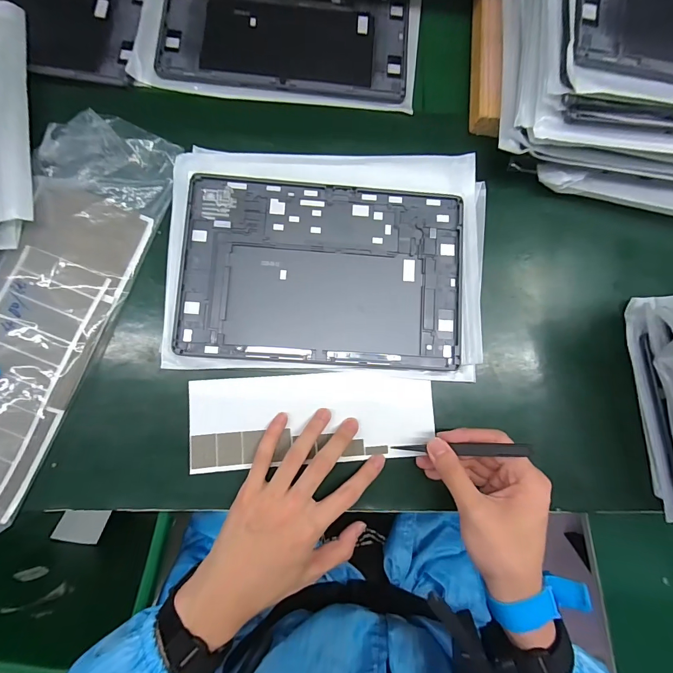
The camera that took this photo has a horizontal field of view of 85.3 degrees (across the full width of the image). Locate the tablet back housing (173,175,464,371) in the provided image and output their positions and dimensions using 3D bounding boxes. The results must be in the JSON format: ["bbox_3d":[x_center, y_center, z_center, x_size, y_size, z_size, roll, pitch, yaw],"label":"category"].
[{"bbox_3d":[-0.011,-0.059,0.338,0.252,0.011,0.165,3,81,-3],"label":"tablet back housing"}]

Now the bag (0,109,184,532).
[{"bbox_3d":[-0.262,-0.028,0.305,0.118,0.029,0.359,21,81,-1],"label":"bag"}]

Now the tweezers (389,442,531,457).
[{"bbox_3d":[0.103,0.095,0.309,0.111,0.012,0.007,-9,80,32],"label":"tweezers"}]

